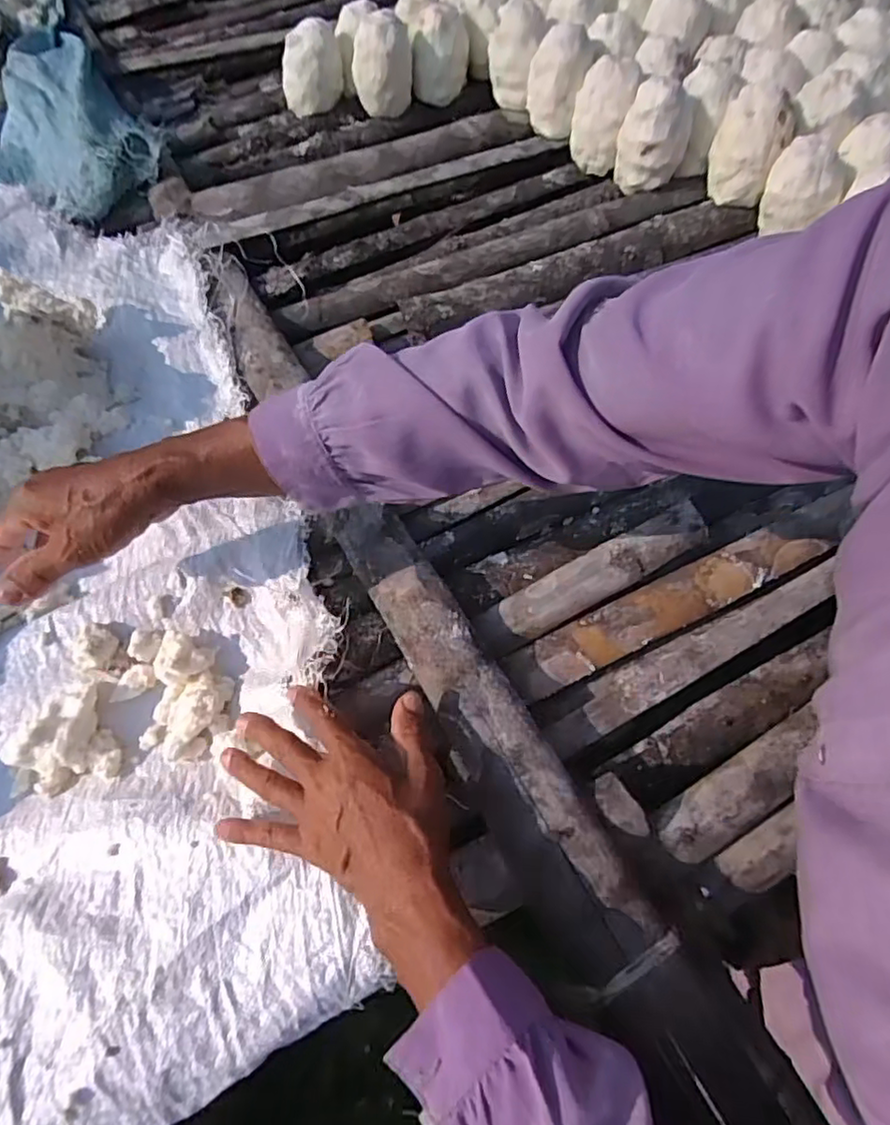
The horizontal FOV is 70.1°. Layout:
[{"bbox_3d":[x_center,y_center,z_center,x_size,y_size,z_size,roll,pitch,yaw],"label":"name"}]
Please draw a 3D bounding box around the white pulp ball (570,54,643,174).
[{"bbox_3d":[0.194,-0.547,0.773,0.070,0.092,0.079,24,68,12],"label":"white pulp ball"}]

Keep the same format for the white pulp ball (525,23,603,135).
[{"bbox_3d":[0.142,-0.592,0.787,0.080,0.100,0.063,7,66,5],"label":"white pulp ball"}]

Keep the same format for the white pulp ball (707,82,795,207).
[{"bbox_3d":[0.344,-0.471,0.716,0.078,0.087,0.079,24,68,12],"label":"white pulp ball"}]

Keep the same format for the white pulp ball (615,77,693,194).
[{"bbox_3d":[0.244,-0.500,0.739,0.079,0.100,0.073,16,67,9],"label":"white pulp ball"}]

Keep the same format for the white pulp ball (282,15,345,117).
[{"bbox_3d":[-0.176,-0.650,0.841,0.082,0.096,0.063,-14,65,-4],"label":"white pulp ball"}]

